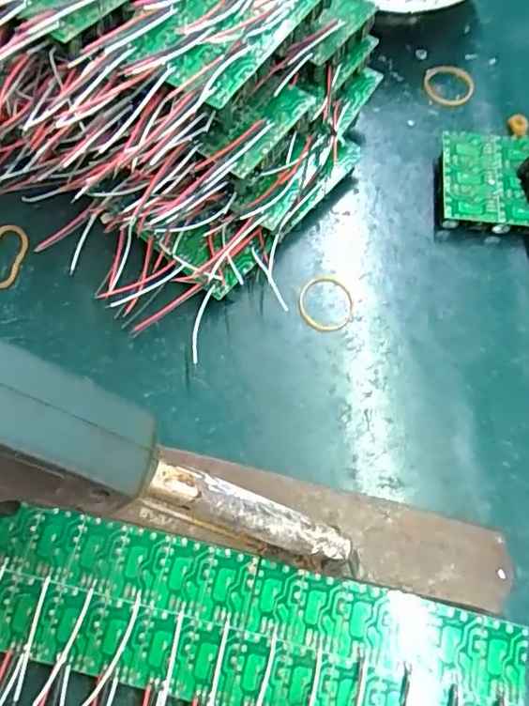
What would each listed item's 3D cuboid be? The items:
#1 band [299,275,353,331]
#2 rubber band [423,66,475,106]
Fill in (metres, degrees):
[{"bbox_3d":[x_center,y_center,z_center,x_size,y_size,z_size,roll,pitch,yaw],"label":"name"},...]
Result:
[{"bbox_3d":[0.032,-0.025,0.278,0.028,0.004,0.030,1,70,-2],"label":"band"},{"bbox_3d":[0.110,-0.160,0.322,0.029,0.004,0.029,7,70,0],"label":"rubber band"}]

